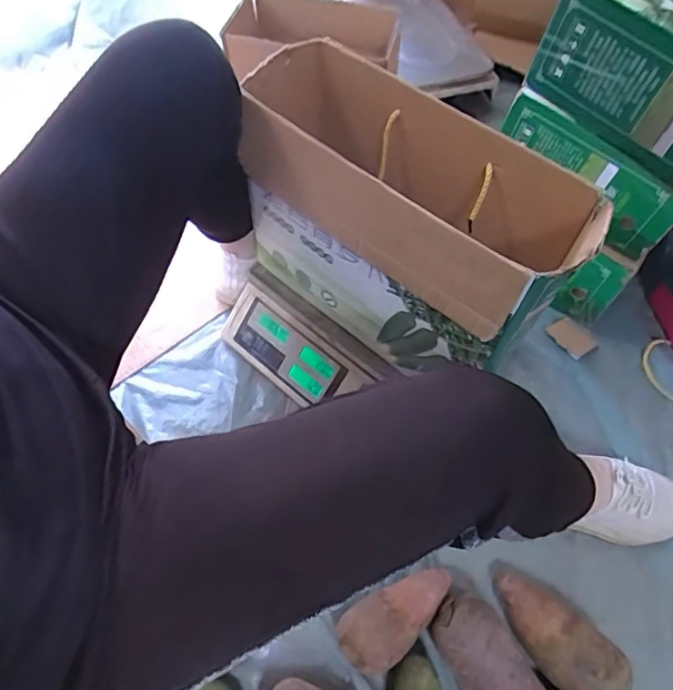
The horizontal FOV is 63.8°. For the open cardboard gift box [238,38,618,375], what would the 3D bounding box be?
[{"bbox_3d":[0.062,-0.137,0.622,0.394,0.277,0.161,39,64,21],"label":"open cardboard gift box"}]

